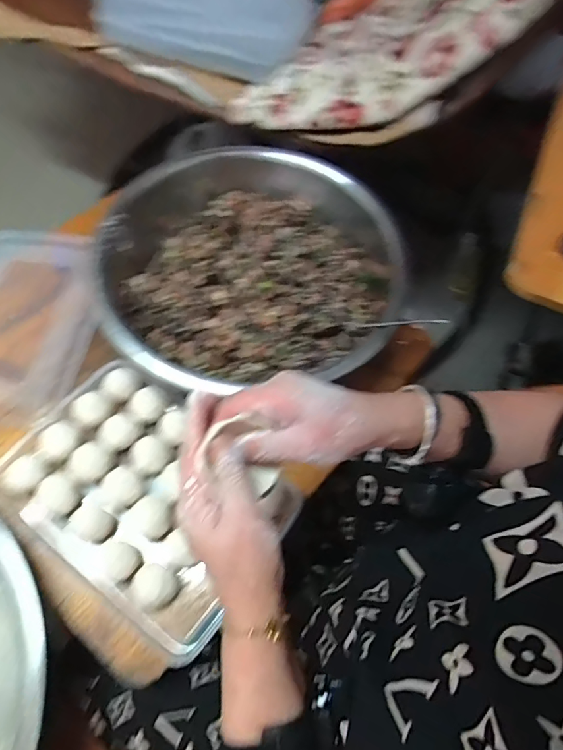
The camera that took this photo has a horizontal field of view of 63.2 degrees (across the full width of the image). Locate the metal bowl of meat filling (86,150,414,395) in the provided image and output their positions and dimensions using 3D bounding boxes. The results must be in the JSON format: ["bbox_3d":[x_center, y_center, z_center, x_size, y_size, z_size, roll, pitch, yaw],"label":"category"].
[{"bbox_3d":[-0.054,-0.153,0.616,0.379,0.105,0.386,1,63,-3],"label":"metal bowl of meat filling"}]

